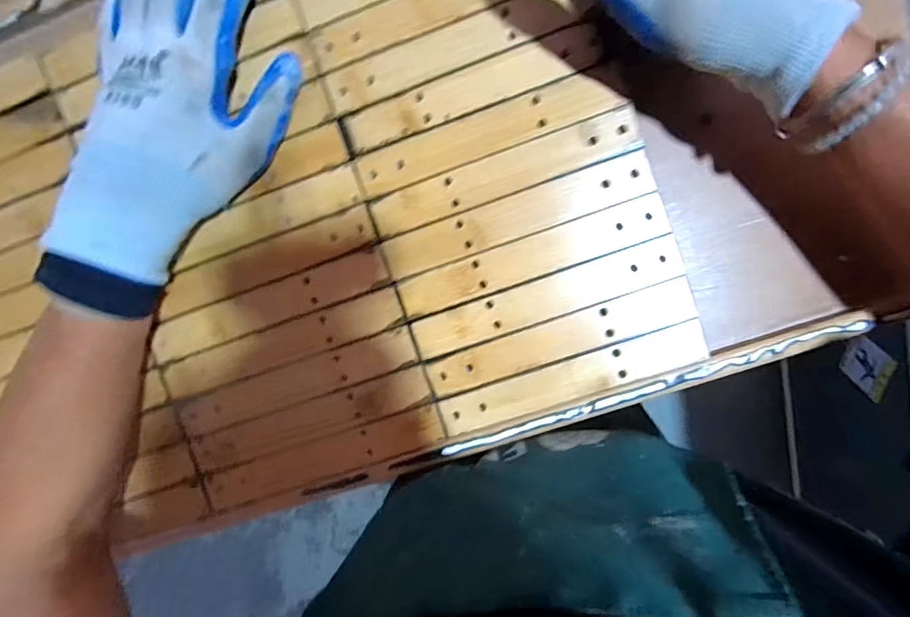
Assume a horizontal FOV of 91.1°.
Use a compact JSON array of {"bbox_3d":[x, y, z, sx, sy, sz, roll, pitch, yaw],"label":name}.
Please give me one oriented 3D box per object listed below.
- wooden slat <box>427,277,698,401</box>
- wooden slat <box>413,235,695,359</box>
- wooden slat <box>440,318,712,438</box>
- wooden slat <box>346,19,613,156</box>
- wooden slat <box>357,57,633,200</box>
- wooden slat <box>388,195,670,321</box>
[{"bbox_3d":[0.069,0.022,0.298,0.180,0.004,0.028,-19,93,6],"label":"wooden slat"},{"bbox_3d":[0.060,-0.005,0.296,0.179,0.004,0.029,-19,93,6],"label":"wooden slat"},{"bbox_3d":[0.078,0.048,0.302,0.180,0.004,0.026,-18,93,6],"label":"wooden slat"},{"bbox_3d":[0.012,-0.142,0.289,0.170,0.004,0.026,-19,93,6],"label":"wooden slat"},{"bbox_3d":[0.022,-0.115,0.289,0.176,0.004,0.029,-19,93,6],"label":"wooden slat"},{"bbox_3d":[0.050,-0.033,0.296,0.178,0.004,0.028,-18,93,6],"label":"wooden slat"}]

